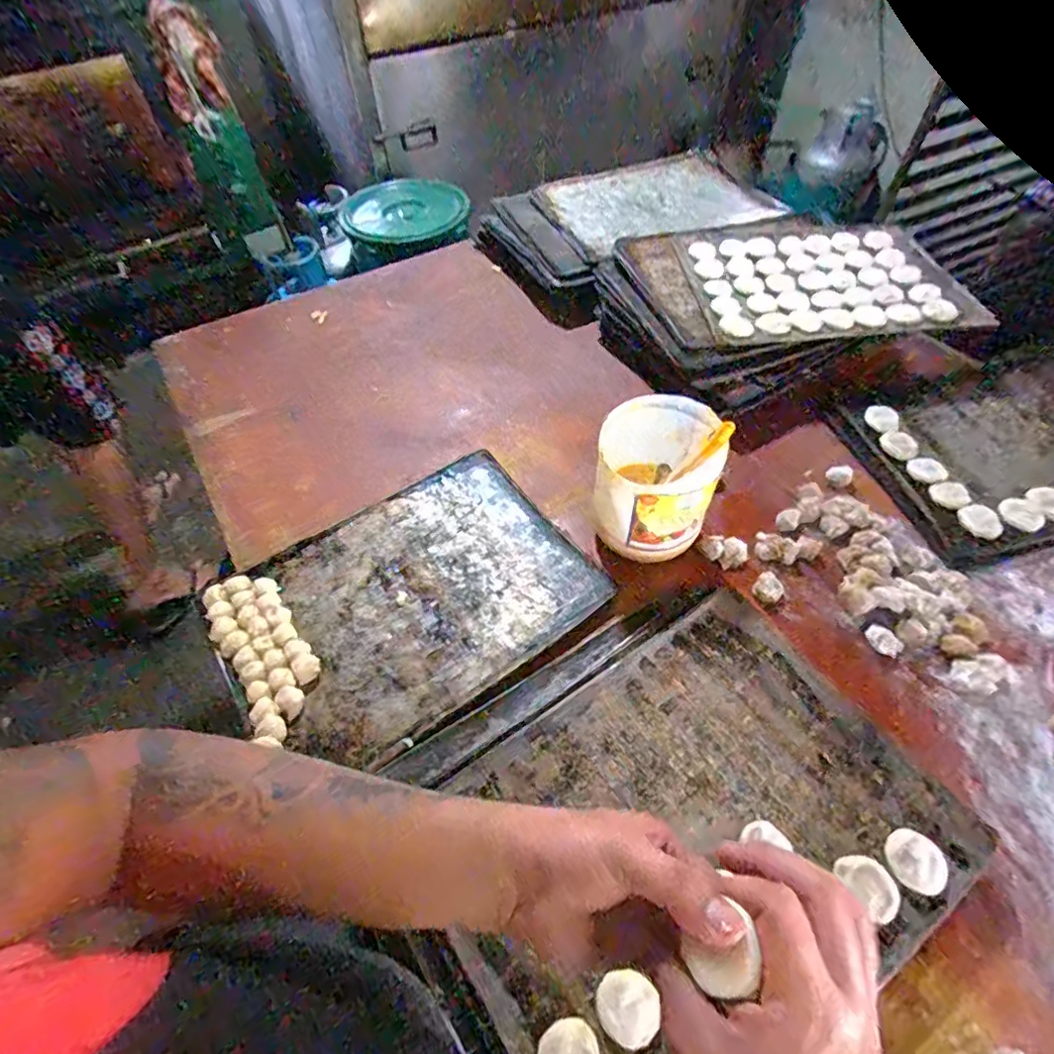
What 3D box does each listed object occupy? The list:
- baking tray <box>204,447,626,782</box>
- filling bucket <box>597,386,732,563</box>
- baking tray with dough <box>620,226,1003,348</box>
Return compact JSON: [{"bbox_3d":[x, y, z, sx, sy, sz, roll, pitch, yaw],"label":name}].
[{"bbox_3d":[-0.157,0.091,0.728,0.437,0.029,0.328,-31,55,-19],"label":"baking tray"},{"bbox_3d":[0.164,-0.057,0.718,0.140,0.175,0.144,-2,51,3],"label":"filling bucket"},{"bbox_3d":[0.463,-0.432,0.985,0.535,0.032,0.335,-4,51,2],"label":"baking tray with dough"}]

